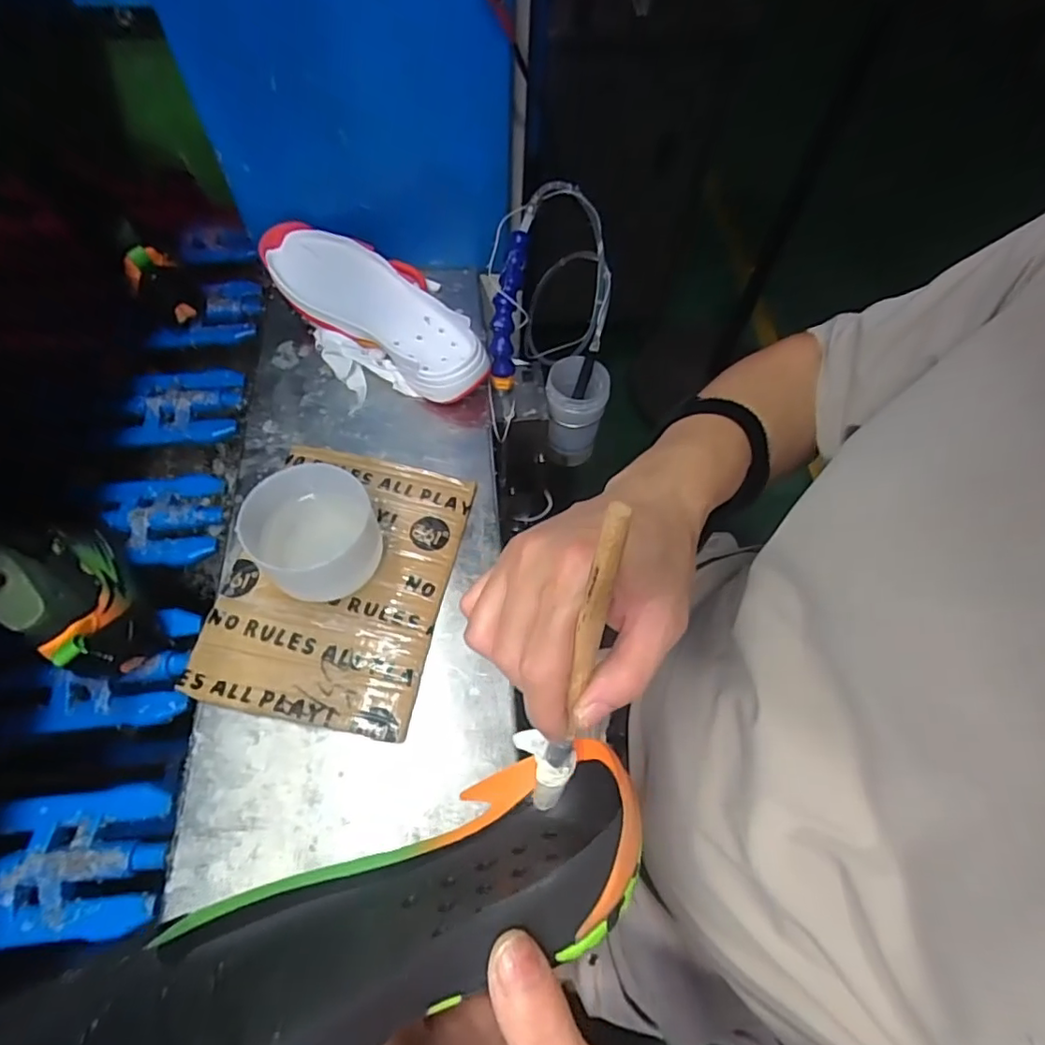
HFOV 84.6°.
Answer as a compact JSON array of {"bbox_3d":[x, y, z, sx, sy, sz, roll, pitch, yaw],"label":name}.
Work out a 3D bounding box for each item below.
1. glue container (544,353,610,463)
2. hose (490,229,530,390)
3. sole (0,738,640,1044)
[{"bbox_3d":[0.065,-0.134,0.702,0.068,0.115,0.069,13,64,3],"label":"glue container"},{"bbox_3d":[-0.015,-0.204,0.556,0.023,0.038,0.146,10,106,7],"label":"hose"},{"bbox_3d":[-0.065,0.157,0.215,0.274,0.094,0.068,-5,57,-37],"label":"sole"}]

